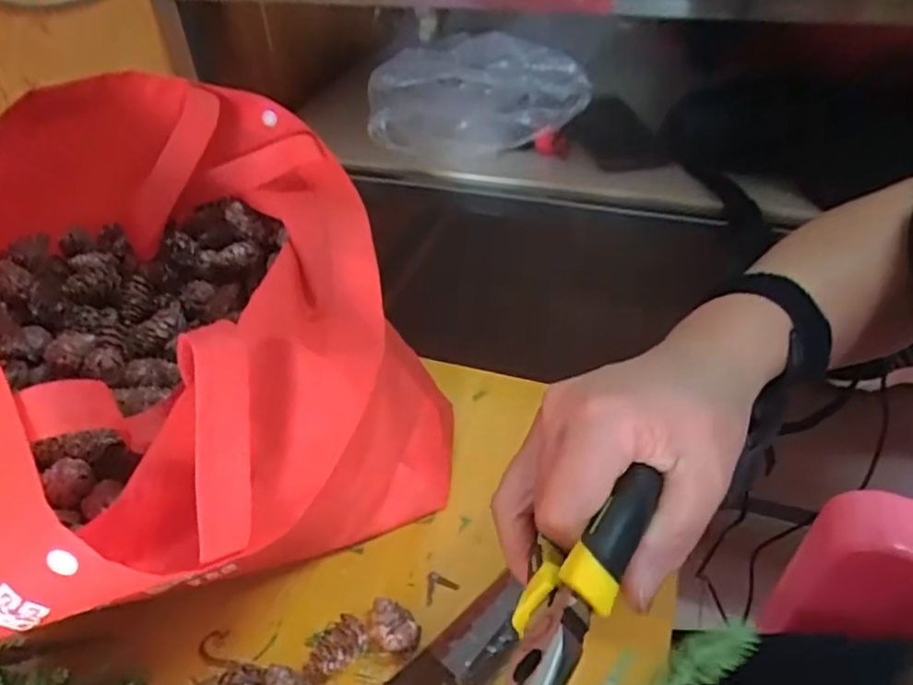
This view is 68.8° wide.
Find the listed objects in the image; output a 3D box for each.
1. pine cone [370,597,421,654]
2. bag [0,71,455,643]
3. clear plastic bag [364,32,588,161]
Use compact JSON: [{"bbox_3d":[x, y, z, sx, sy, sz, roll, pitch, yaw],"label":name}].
[{"bbox_3d":[-0.035,0.160,0.372,0.021,0.022,0.032,-29,46,-28],"label":"pine cone"},{"bbox_3d":[-0.158,0.005,0.425,0.259,0.201,0.338,-23,44,-23],"label":"bag"},{"bbox_3d":[0.013,-0.258,0.697,0.226,0.096,0.117,-15,41,-14],"label":"clear plastic bag"}]

